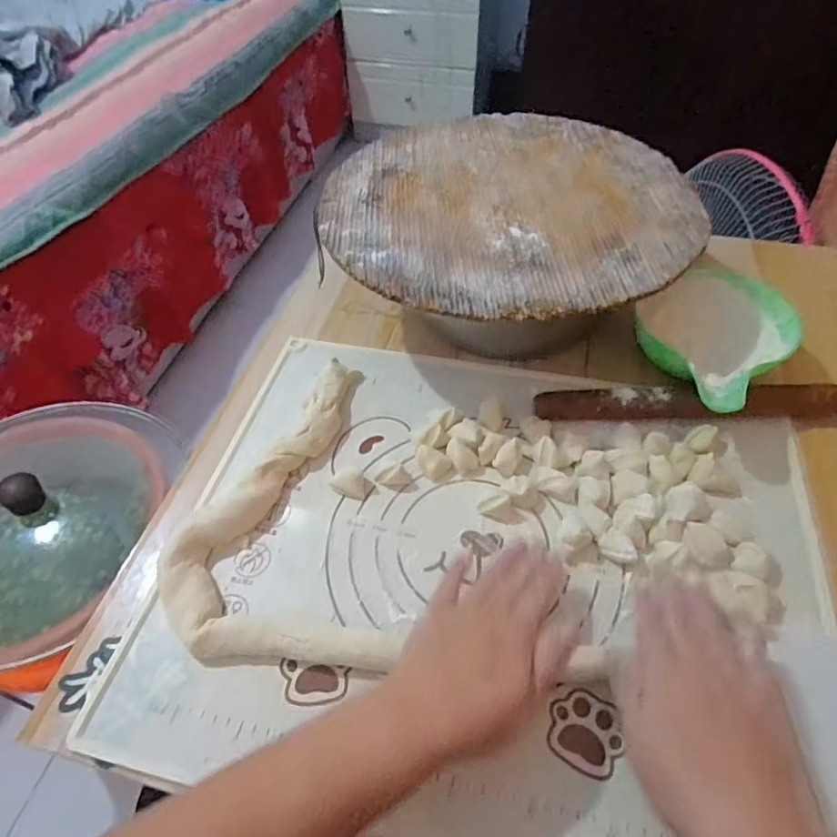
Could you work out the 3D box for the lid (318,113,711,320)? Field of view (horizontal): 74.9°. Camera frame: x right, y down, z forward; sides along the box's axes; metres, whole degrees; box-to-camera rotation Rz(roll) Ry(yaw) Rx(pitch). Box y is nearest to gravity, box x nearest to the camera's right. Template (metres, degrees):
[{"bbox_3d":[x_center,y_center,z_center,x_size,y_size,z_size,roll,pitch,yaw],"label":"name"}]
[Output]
[{"bbox_3d":[0.084,-0.219,0.538,0.344,0.008,0.355,-1,51,1],"label":"lid"}]

